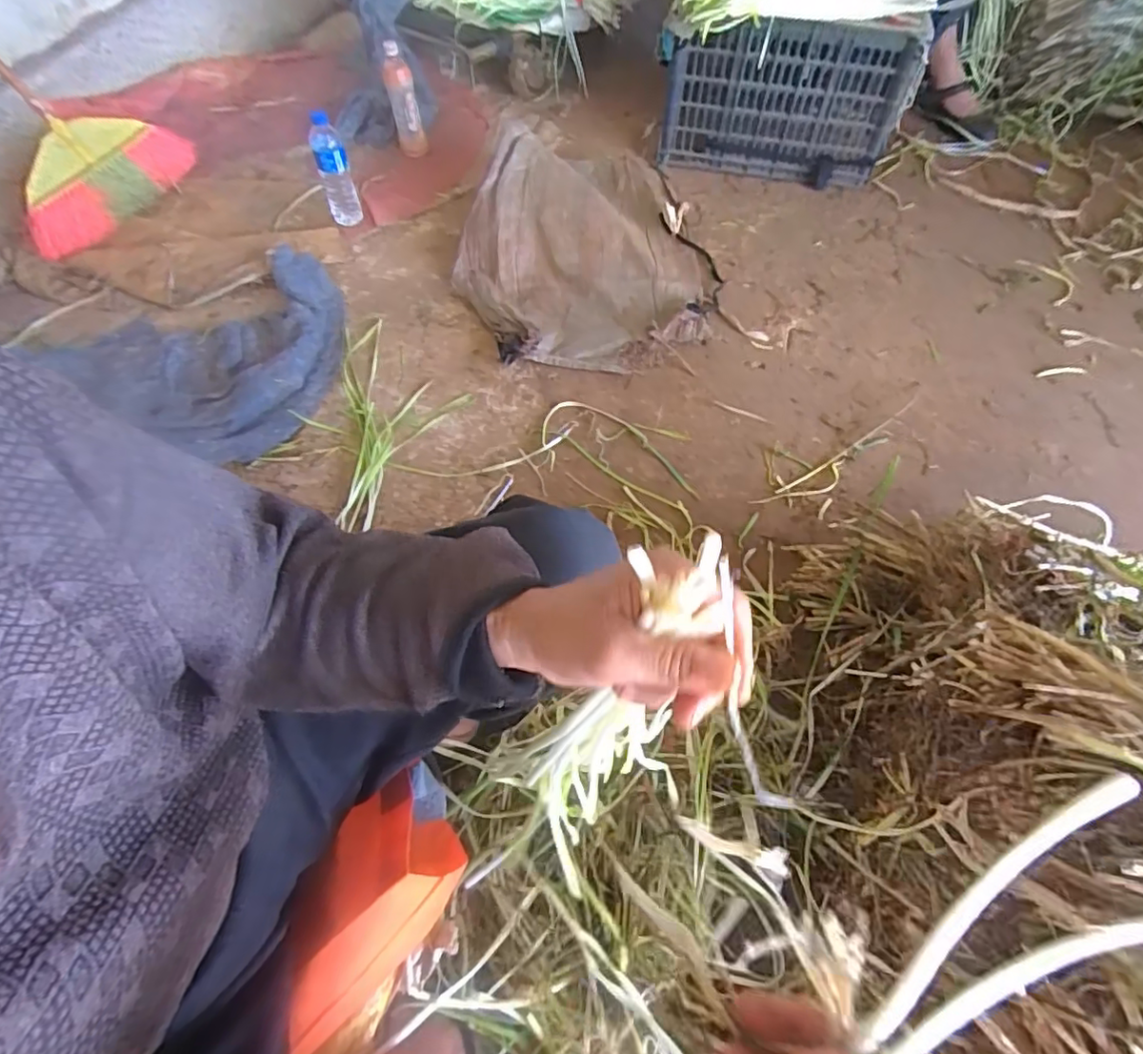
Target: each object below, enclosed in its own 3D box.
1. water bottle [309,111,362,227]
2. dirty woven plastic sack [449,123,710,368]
[{"bbox_3d":[-0.486,-0.726,1.208,0.065,0.199,0.054,-17,62,-11],"label":"water bottle"},{"bbox_3d":[0.022,-0.595,1.178,0.496,0.105,0.656,0,60,-2],"label":"dirty woven plastic sack"}]

